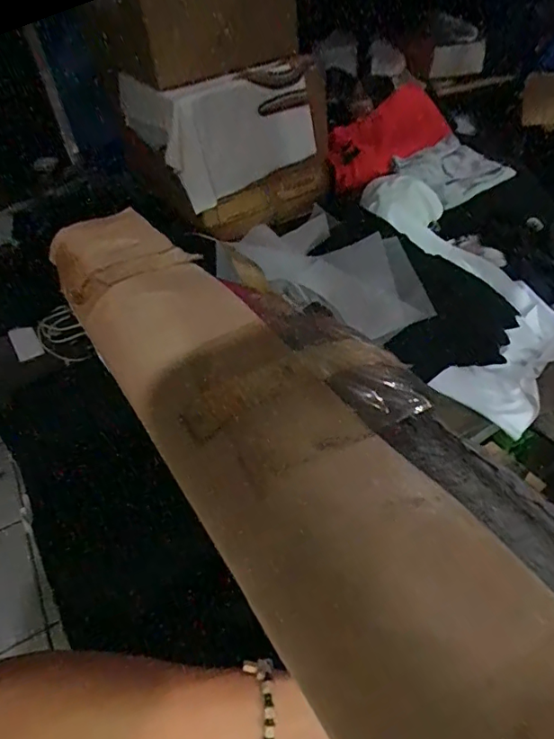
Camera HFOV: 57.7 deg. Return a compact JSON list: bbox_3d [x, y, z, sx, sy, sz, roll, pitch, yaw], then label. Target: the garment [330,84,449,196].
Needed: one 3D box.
[{"bbox_3d":[0.260,-0.568,1.229,0.337,0.153,0.050,-34,13,-7],"label":"garment"}]

